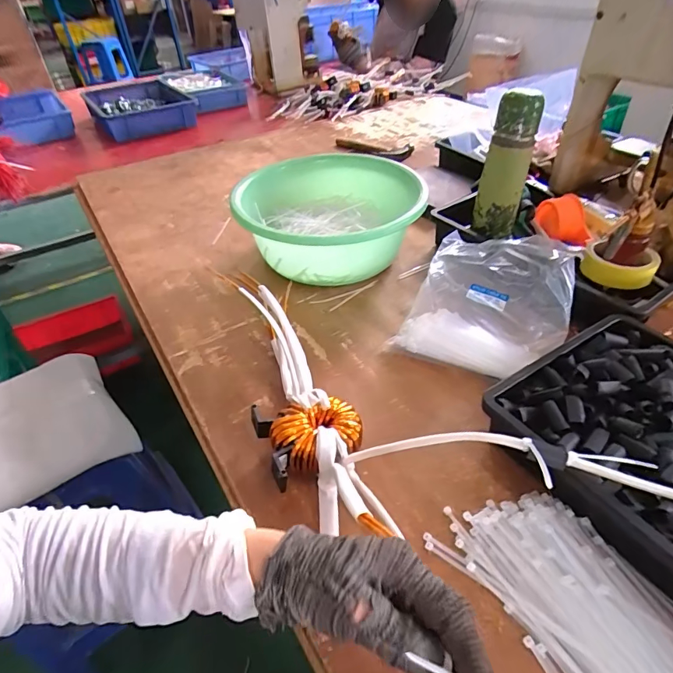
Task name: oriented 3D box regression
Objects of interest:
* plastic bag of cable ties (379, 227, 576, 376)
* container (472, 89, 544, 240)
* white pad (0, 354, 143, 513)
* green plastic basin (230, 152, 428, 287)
[{"bbox_3d":[0.212,-0.050,0.607,0.199,0.056,0.229,17,64,19],"label":"plastic bag of cable ties"},{"bbox_3d":[0.258,-0.260,0.669,0.060,0.196,0.061,-2,41,2],"label":"container"},{"bbox_3d":[-0.535,0.169,0.724,0.312,0.030,0.273,-30,48,-27],"label":"white pad"},{"bbox_3d":[-0.014,-0.195,0.748,0.283,0.125,0.300,-2,41,2],"label":"green plastic basin"}]

